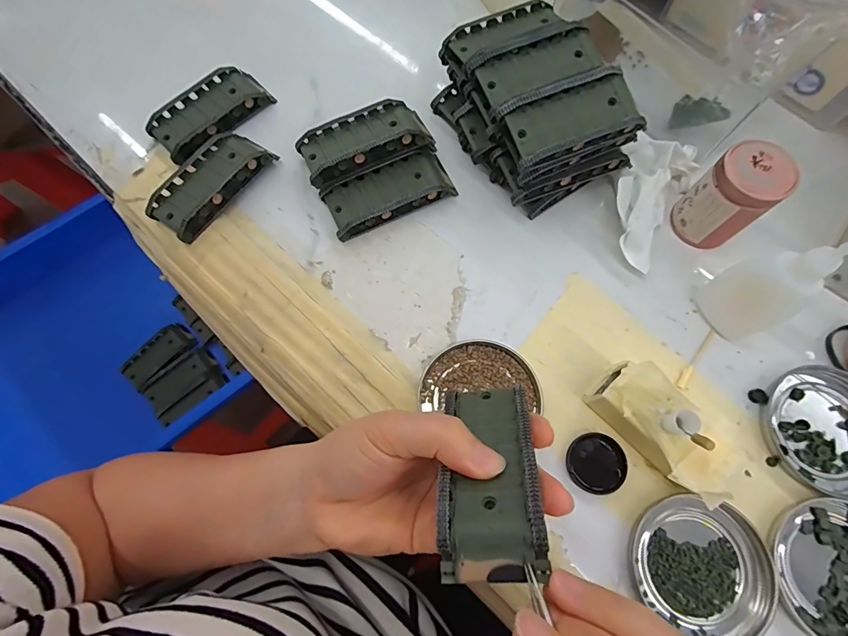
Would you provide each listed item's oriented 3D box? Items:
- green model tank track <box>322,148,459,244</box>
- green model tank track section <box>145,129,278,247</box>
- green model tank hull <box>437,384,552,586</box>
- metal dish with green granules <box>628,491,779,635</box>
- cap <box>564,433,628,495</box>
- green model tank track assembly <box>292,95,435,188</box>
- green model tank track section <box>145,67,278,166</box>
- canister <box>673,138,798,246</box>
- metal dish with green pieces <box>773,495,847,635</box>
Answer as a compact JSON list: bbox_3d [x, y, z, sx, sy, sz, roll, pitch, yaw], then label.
[{"bbox_3d":[-0.026,-0.096,0.321,0.096,0.019,0.040,-24,74,-6],"label":"green model tank track"},{"bbox_3d":[-0.165,-0.105,0.323,0.047,0.023,0.095,34,77,11],"label":"green model tank track section"},{"bbox_3d":[0.031,0.067,0.195,0.042,0.026,0.094,8,36,4],"label":"green model tank hull"},{"bbox_3d":[0.162,0.144,0.244,0.075,0.009,0.072,0,73,1],"label":"metal dish with green granules"},{"bbox_3d":[0.109,0.092,0.264,0.036,0.007,0.034,0,73,1],"label":"cap"},{"bbox_3d":[-0.045,-0.136,0.325,0.098,0.033,0.049,-24,74,-6],"label":"green model tank track assembly"},{"bbox_3d":[-0.175,-0.169,0.345,0.053,0.016,0.095,42,78,13],"label":"green model tank track section"},{"bbox_3d":[0.208,-0.082,0.287,0.042,0.063,0.045,0,73,1],"label":"canister"},{"bbox_3d":[0.244,0.148,0.244,0.072,0.010,0.078,0,73,1],"label":"metal dish with green pieces"}]

